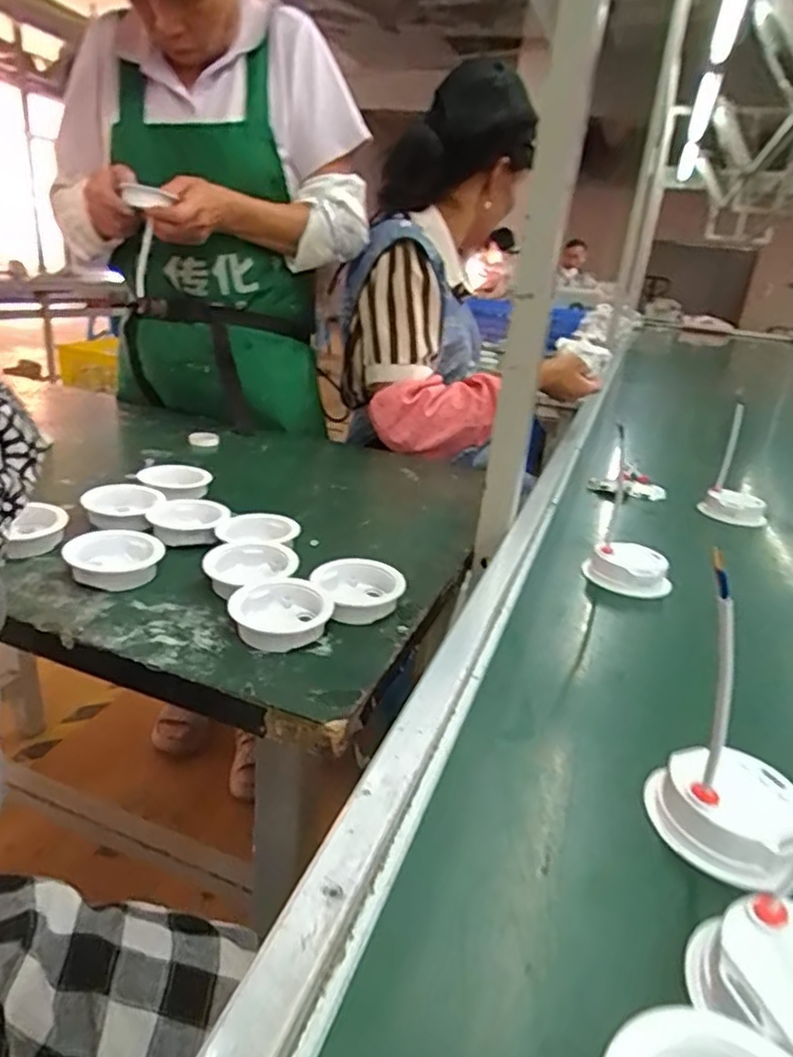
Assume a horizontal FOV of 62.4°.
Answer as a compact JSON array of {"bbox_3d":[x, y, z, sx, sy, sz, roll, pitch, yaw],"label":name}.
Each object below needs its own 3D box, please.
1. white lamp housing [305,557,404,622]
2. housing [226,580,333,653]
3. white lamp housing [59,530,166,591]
[{"bbox_3d":[-0.032,0.049,0.526,0.067,0.030,0.063,6,21,-2],"label":"white lamp housing"},{"bbox_3d":[-0.085,0.061,0.478,0.070,0.025,0.065,1,22,-15],"label":"housing"},{"bbox_3d":[-0.226,0.026,0.525,0.071,0.030,0.059,0,22,-17],"label":"white lamp housing"}]

